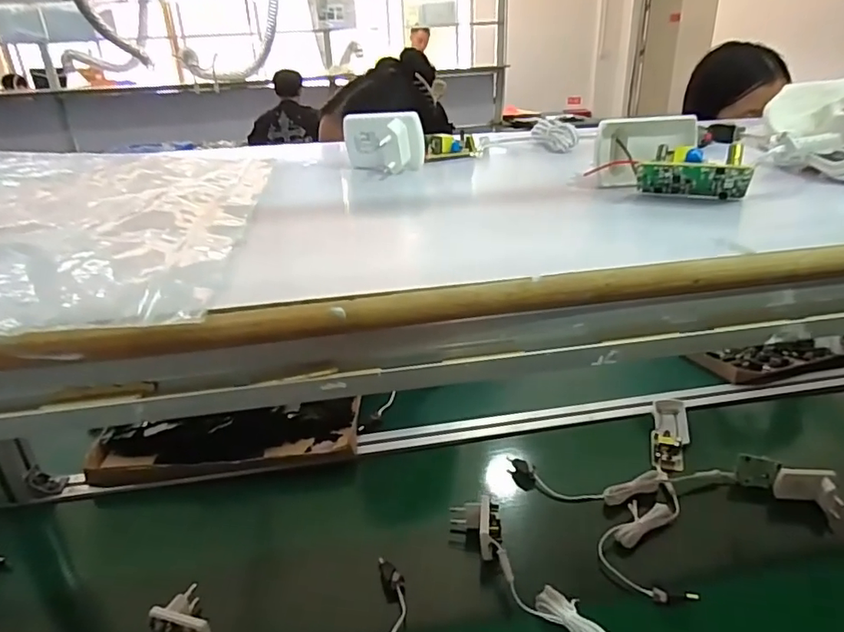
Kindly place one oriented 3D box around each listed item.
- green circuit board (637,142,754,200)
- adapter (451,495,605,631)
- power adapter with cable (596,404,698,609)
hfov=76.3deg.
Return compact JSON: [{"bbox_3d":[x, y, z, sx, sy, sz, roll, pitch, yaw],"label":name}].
[{"bbox_3d":[0.146,-0.077,0.289,0.053,0.012,0.038,11,-15,26],"label":"green circuit board"},{"bbox_3d":[0.138,0.268,0.484,0.051,0.036,0.316,-19,30,-32],"label":"adapter"},{"bbox_3d":[0.265,0.193,0.625,0.087,0.048,0.289,8,27,20],"label":"power adapter with cable"}]

